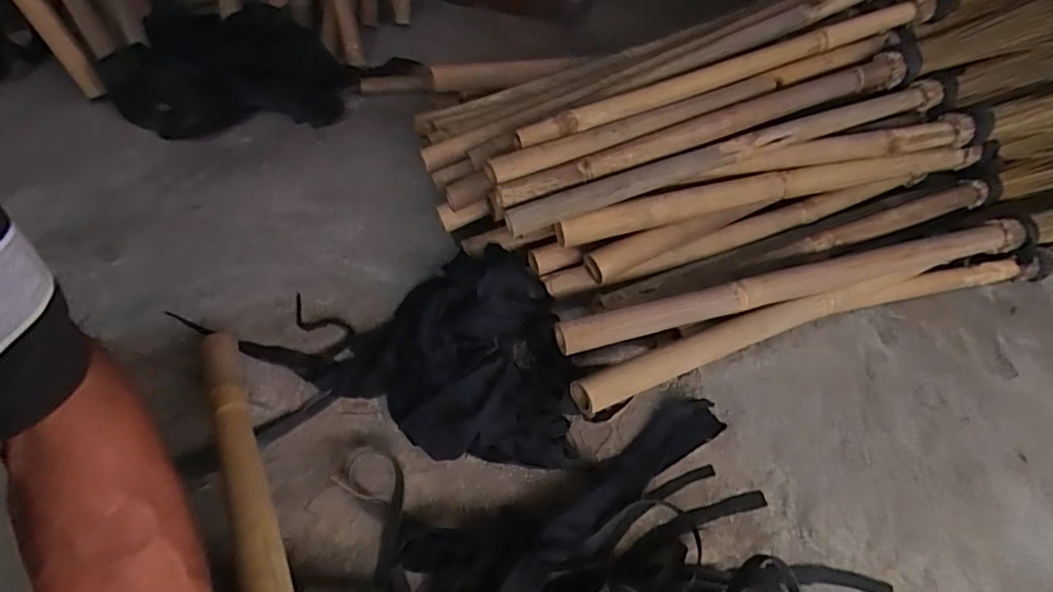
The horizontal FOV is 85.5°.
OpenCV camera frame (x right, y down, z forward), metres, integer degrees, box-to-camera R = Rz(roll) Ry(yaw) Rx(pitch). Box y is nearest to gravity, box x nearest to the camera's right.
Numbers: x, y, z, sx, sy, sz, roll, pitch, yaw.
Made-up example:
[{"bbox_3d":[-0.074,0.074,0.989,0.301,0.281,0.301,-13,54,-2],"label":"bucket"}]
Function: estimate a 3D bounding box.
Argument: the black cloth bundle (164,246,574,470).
[{"bbox_3d":[-0.131,0.034,0.586,0.364,0.104,0.228,5,47,0],"label":"black cloth bundle"}]

